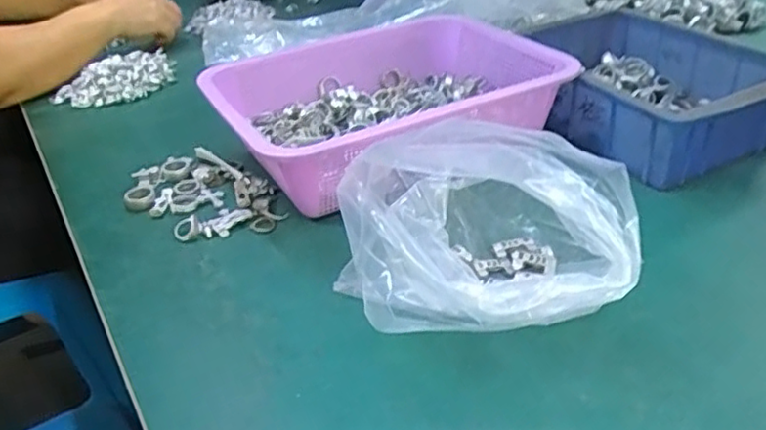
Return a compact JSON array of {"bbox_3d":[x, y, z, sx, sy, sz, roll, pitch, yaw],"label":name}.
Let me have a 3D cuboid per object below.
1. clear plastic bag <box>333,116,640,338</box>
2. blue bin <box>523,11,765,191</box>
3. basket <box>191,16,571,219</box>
[{"bbox_3d":[0.061,0.009,0.415,0.165,0.108,0.148,-4,34,2],"label":"clear plastic bag"},{"bbox_3d":[0.243,-0.128,0.633,0.171,0.068,0.259,-20,36,-21],"label":"blue bin"},{"bbox_3d":[0.003,-0.110,0.625,0.319,0.079,0.248,-23,37,-24],"label":"basket"}]

